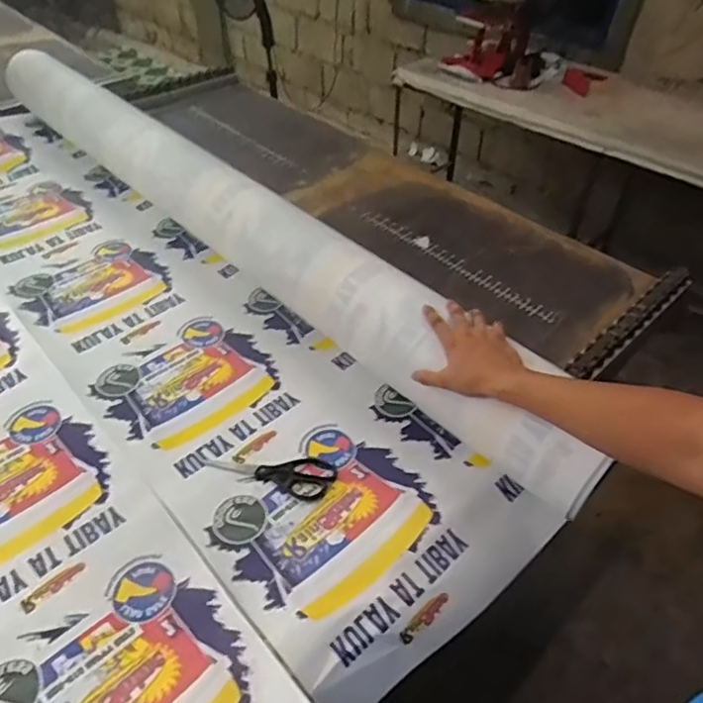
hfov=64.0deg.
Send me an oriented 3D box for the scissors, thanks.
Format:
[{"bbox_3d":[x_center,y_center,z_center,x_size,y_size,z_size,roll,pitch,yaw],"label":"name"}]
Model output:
[{"bbox_3d":[-0.121,0.186,0.839,0.193,0.013,0.074,0,42,-1],"label":"scissors"}]

